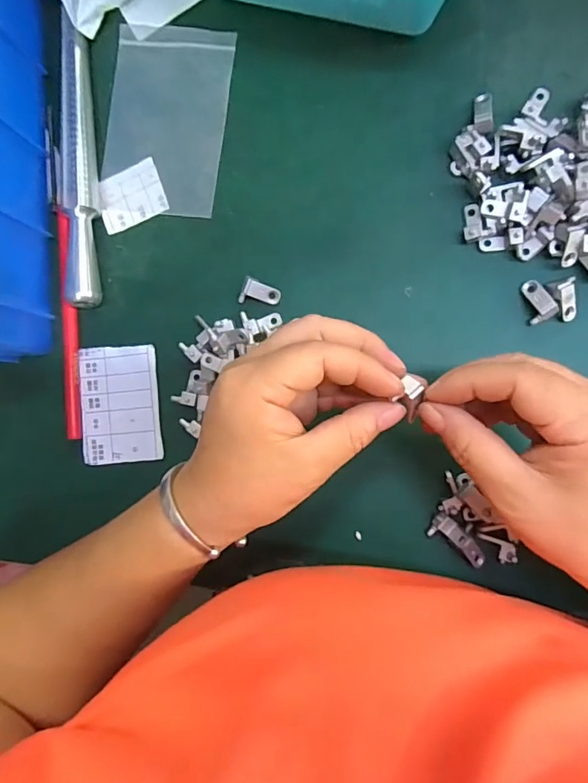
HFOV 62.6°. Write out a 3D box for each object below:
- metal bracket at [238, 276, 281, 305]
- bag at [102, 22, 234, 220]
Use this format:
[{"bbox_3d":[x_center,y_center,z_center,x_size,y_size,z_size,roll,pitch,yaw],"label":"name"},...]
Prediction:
[{"bbox_3d":[-0.022,-0.062,0.306,0.025,0.008,0.015,18,90,8],"label":"metal bracket"},{"bbox_3d":[-0.085,-0.180,0.321,0.080,0.006,0.122,8,89,8],"label":"bag"}]

